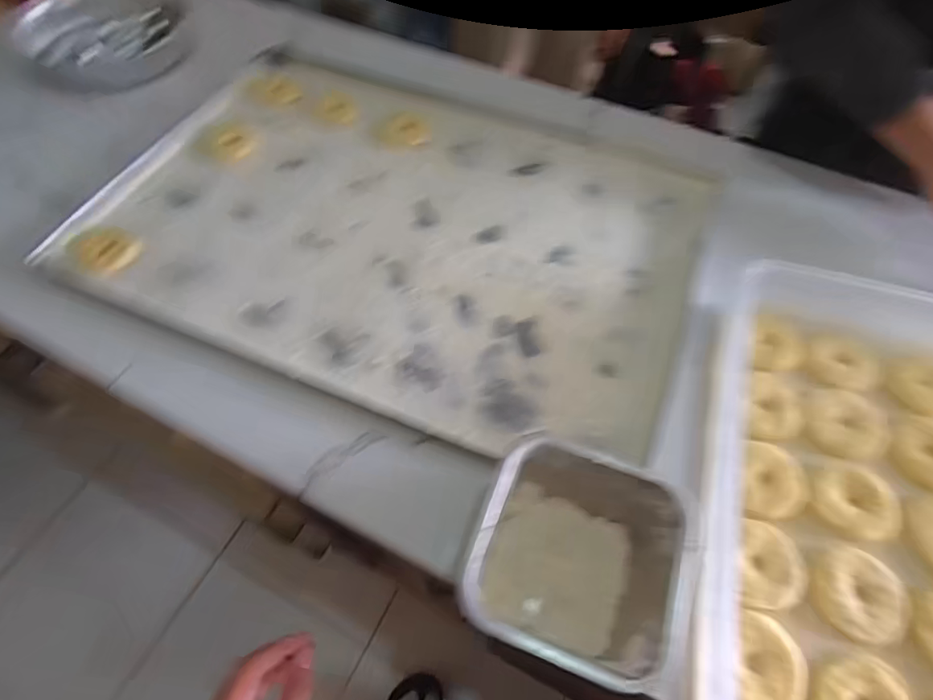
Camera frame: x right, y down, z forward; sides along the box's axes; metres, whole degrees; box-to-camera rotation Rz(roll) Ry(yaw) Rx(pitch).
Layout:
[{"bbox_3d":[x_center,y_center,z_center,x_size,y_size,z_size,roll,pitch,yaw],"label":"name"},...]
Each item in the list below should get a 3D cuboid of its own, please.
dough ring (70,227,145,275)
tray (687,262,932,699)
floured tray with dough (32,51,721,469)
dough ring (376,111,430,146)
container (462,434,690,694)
[{"bbox_3d":[-0.360,-0.101,0.490,0.060,0.010,0.055,0,59,0],"label":"dough ring"},{"bbox_3d":[0.327,0.112,0.353,0.289,0.055,0.382,16,62,10],"label":"tray"},{"bbox_3d":[-0.068,-0.141,0.526,0.589,0.031,0.411,20,63,12],"label":"floured tray with dough"},{"bbox_3d":[-0.079,-0.273,0.610,0.065,0.009,0.065,0,59,0],"label":"dough ring"},{"bbox_3d":[0.064,0.135,0.320,0.109,0.086,0.115,19,60,11],"label":"container"}]

